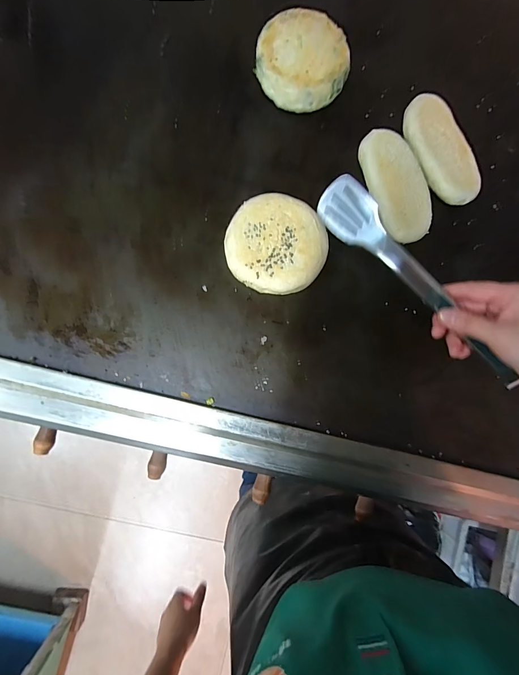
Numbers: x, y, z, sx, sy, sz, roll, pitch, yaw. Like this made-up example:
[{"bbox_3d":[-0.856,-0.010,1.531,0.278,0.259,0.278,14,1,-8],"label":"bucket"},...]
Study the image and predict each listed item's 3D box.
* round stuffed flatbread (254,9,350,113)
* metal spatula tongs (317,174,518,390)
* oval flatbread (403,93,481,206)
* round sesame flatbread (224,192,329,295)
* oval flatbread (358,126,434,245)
[{"bbox_3d":[0.055,-0.355,0.424,0.115,0.033,0.117,1,84,-5],"label":"round stuffed flatbread"},{"bbox_3d":[0.166,-0.052,0.332,0.272,0.020,0.041,45,82,-2],"label":"metal spatula tongs"},{"bbox_3d":[0.243,-0.249,0.440,0.072,0.021,0.151,-23,87,-7],"label":"oval flatbread"},{"bbox_3d":[0.020,-0.111,0.398,0.117,0.030,0.113,1,84,-5],"label":"round sesame flatbread"},{"bbox_3d":[0.175,-0.194,0.422,0.064,0.029,0.144,-15,86,-7],"label":"oval flatbread"}]

